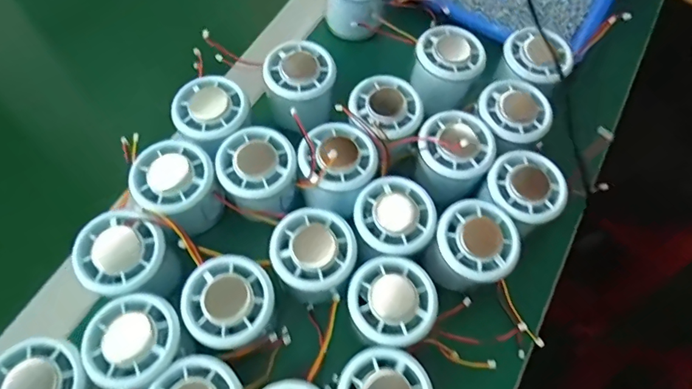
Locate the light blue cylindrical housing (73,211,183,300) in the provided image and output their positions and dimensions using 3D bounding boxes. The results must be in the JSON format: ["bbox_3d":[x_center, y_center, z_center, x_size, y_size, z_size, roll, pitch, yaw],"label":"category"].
[{"bbox_3d":[-0.149,0.046,0.330,0.056,0.046,0.053,1,64,-1],"label":"light blue cylindrical housing"}]

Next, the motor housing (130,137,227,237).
[{"bbox_3d":[-0.122,-0.003,0.353,0.054,0.047,0.054,1,64,-1],"label":"motor housing"}]

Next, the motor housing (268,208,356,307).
[{"bbox_3d":[-0.022,0.047,0.344,0.055,0.053,0.057,1,64,-1],"label":"motor housing"}]

